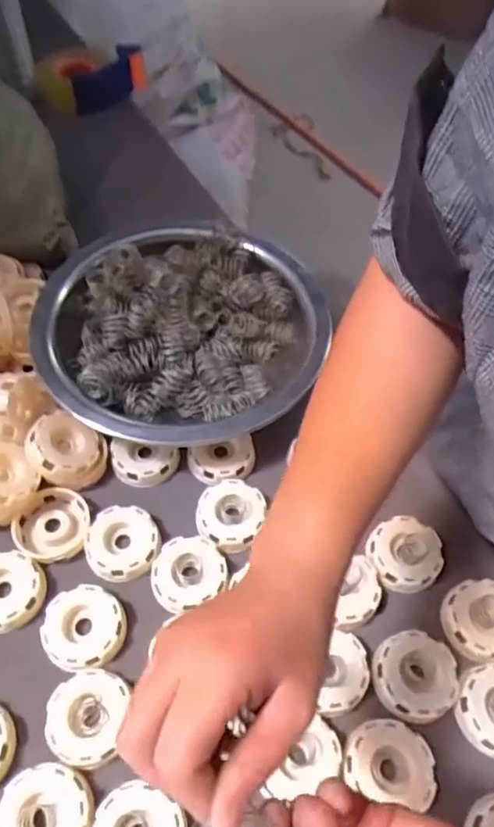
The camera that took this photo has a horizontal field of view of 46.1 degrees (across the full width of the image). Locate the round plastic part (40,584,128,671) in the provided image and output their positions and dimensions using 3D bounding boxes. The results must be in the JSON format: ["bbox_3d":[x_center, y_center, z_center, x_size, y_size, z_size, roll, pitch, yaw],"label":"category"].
[{"bbox_3d":[-0.135,0.180,0.487,0.065,0.021,0.065,1,56,-2],"label":"round plastic part"}]

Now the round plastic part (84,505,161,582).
[{"bbox_3d":[-0.112,0.118,0.529,0.064,0.017,0.064,1,56,-2],"label":"round plastic part"}]

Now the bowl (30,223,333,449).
[{"bbox_3d":[-0.068,-0.093,0.627,0.297,0.076,0.299,1,56,-2],"label":"bowl"}]

